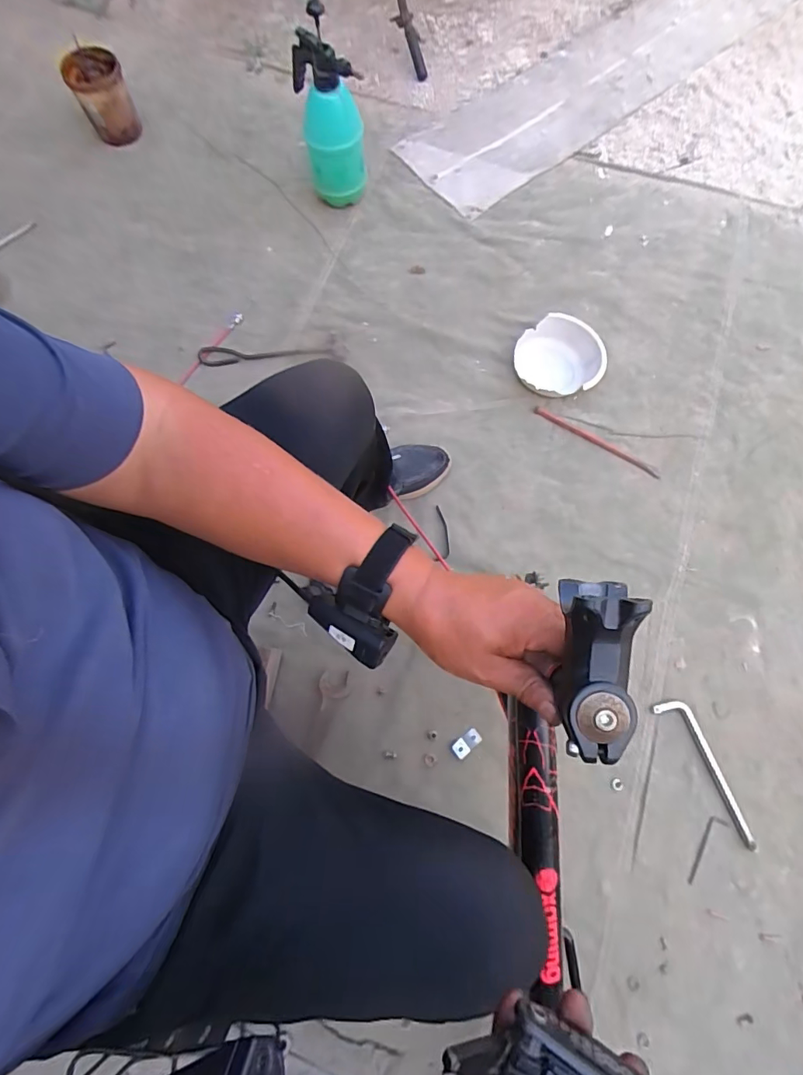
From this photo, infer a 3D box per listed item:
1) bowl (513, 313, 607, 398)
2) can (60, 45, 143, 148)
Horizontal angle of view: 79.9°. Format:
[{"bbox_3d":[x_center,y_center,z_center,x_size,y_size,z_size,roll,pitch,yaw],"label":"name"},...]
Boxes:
[{"bbox_3d":[0.326,-0.375,0.999,0.175,0.052,0.168,0,76,1],"label":"bowl"},{"bbox_3d":[-0.700,-1.039,1.144,0.122,0.141,0.148,-29,77,-6],"label":"can"}]

